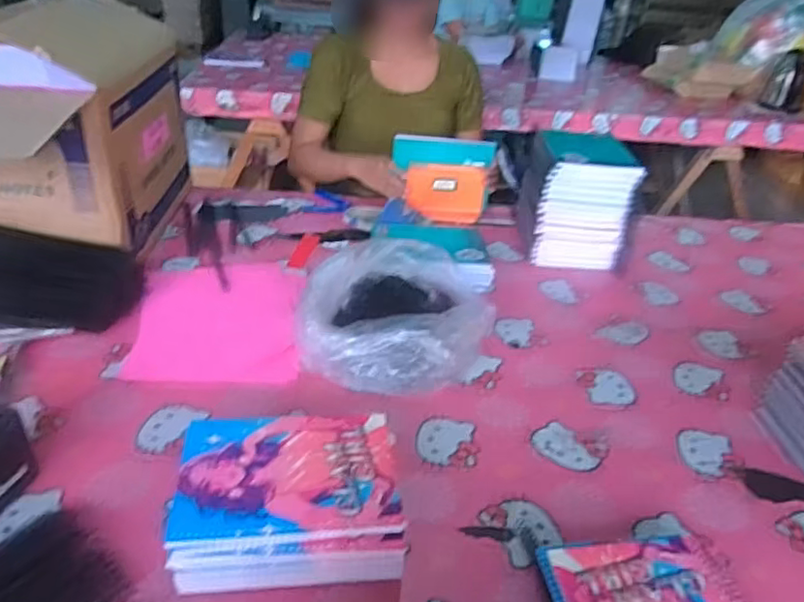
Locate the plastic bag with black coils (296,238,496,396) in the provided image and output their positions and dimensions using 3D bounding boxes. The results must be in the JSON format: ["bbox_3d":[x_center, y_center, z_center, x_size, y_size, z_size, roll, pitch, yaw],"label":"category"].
[{"bbox_3d":[0.001,0.007,0.879,0.248,0.098,0.270,7,32,3],"label":"plastic bag with black coils"}]

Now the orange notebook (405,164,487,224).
[{"bbox_3d":[0.087,-0.215,1.257,0.156,0.114,0.011,3,22,-3],"label":"orange notebook"}]

